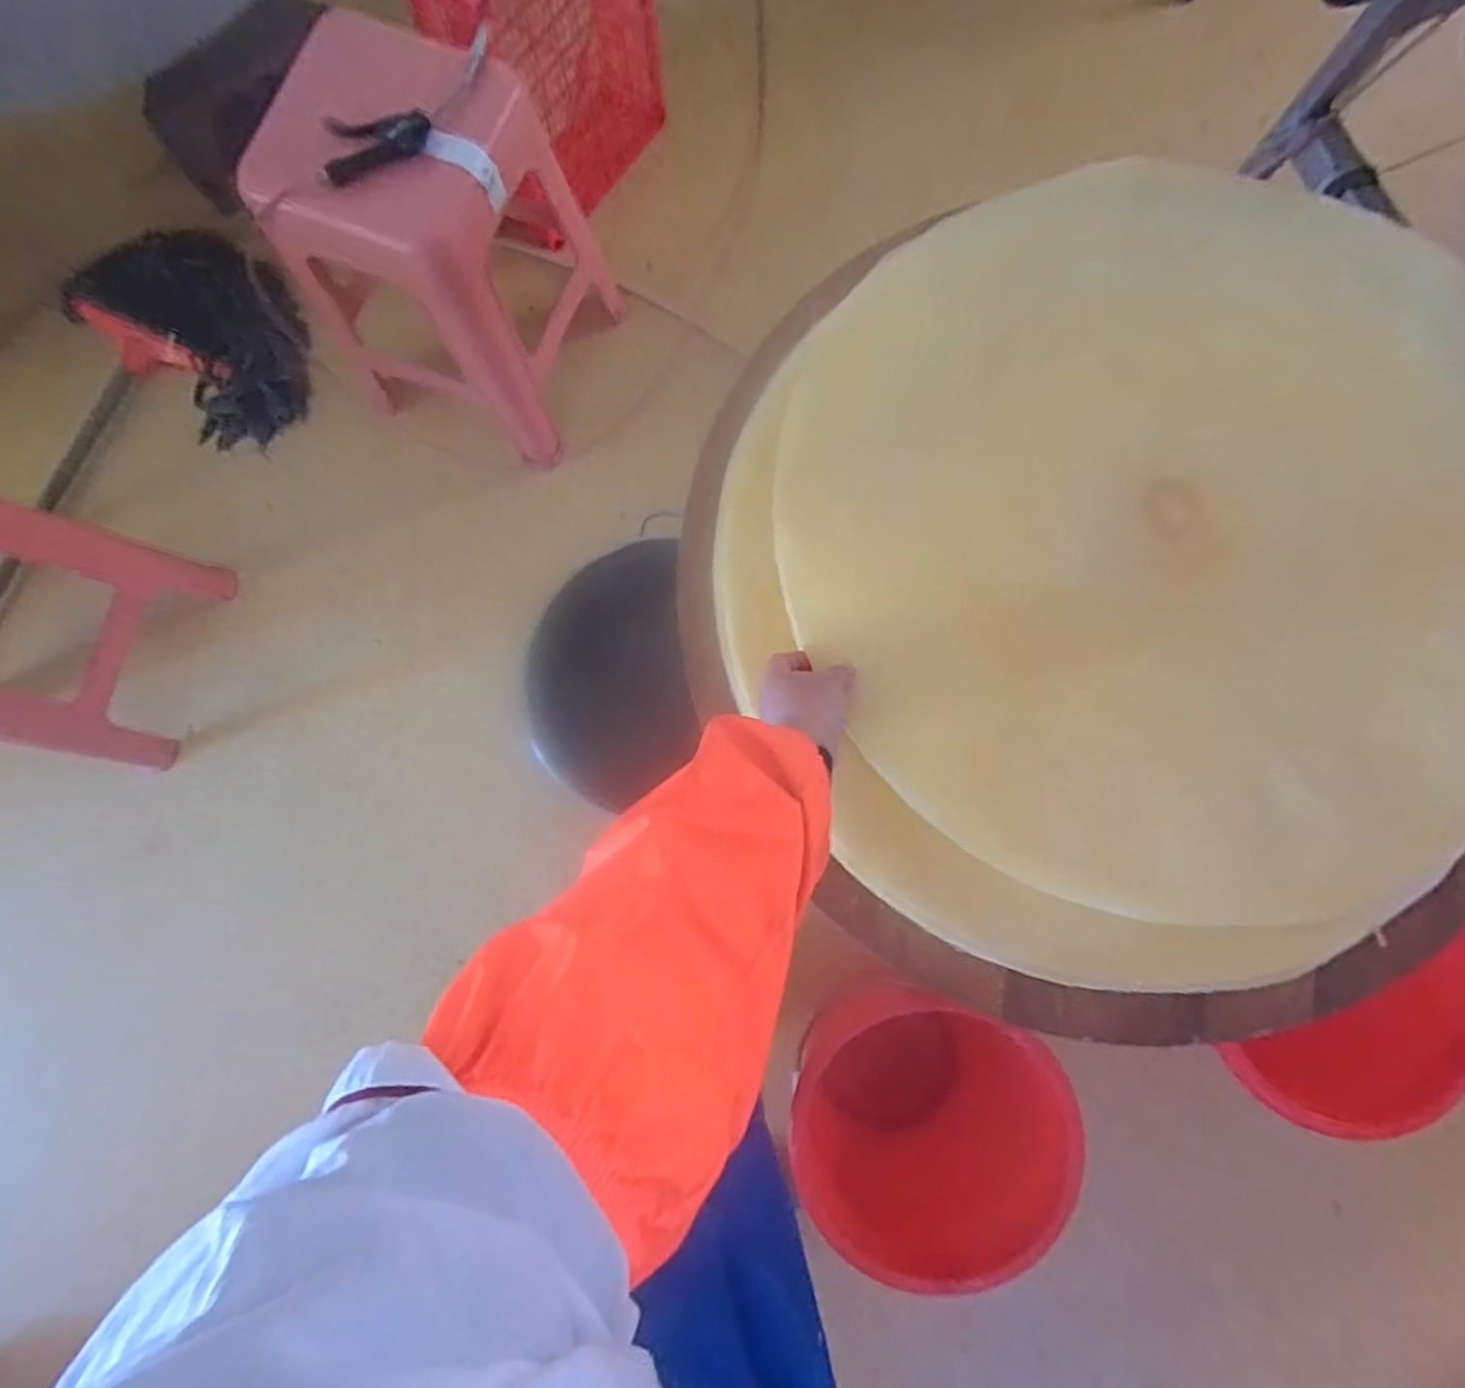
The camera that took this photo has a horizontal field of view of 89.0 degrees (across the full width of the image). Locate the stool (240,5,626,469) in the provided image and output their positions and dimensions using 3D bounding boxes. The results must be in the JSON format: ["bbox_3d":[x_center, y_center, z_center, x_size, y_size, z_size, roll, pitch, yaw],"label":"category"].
[{"bbox_3d":[-0.386,-0.601,1.056,0.324,0.442,0.327,22,82,4],"label":"stool"}]

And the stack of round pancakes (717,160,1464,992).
[{"bbox_3d":[0.340,-0.123,0.634,0.686,0.045,0.667,-18,81,-4],"label":"stack of round pancakes"}]

